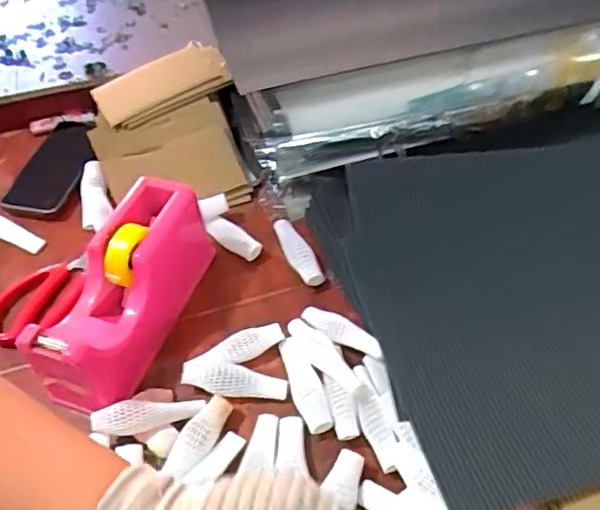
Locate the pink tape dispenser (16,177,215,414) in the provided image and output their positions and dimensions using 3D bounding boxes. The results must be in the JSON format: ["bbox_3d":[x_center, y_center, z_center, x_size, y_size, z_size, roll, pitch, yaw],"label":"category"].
[{"bbox_3d":[-0.152,0.036,0.525,0.069,0.114,0.205,12,53,12],"label":"pink tape dispenser"}]

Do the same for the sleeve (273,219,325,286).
[{"bbox_3d":[-0.005,-0.004,0.588,0.023,0.025,0.087,-23,54,-15],"label":"sleeve"}]

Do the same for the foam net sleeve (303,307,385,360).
[{"bbox_3d":[0.037,0.069,0.515,0.085,0.015,0.020,25,56,35],"label":"foam net sleeve"}]

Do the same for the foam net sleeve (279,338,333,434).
[{"bbox_3d":[0.004,0.108,0.494,0.026,0.012,0.088,-17,53,-11],"label":"foam net sleeve"}]

